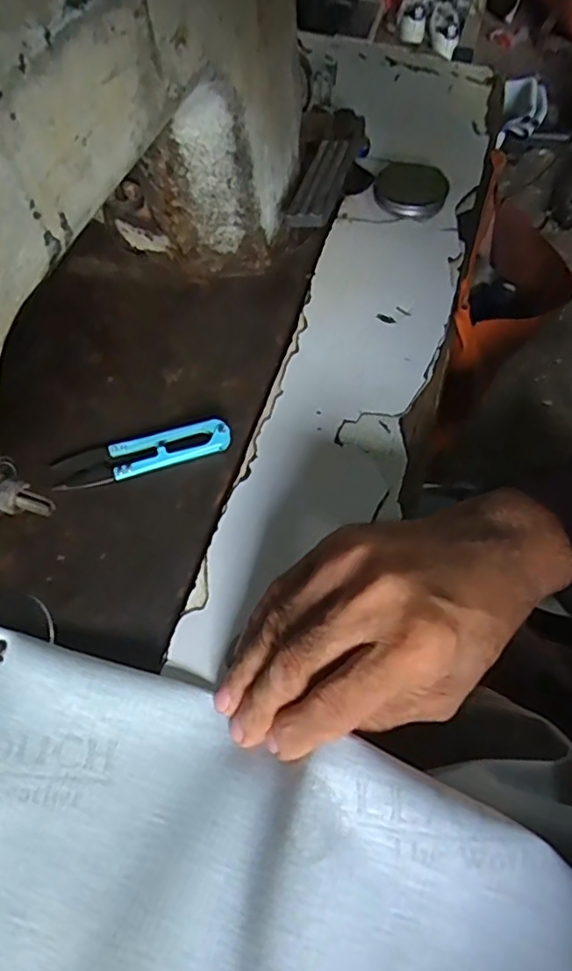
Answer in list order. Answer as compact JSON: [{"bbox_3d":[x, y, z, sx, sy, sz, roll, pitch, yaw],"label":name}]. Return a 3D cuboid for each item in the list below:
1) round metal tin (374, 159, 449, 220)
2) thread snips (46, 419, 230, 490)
[{"bbox_3d":[0.095,-0.225,0.471,0.053,0.017,0.054,1,60,-1],"label":"round metal tin"},{"bbox_3d":[-0.082,-0.020,0.361,0.100,0.010,0.026,-15,62,-10],"label":"thread snips"}]

